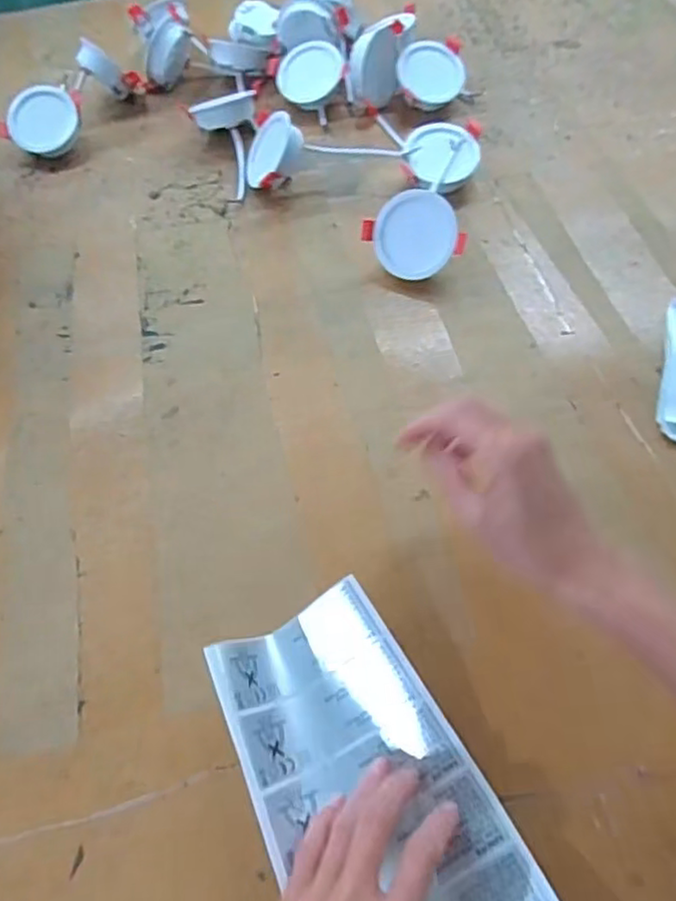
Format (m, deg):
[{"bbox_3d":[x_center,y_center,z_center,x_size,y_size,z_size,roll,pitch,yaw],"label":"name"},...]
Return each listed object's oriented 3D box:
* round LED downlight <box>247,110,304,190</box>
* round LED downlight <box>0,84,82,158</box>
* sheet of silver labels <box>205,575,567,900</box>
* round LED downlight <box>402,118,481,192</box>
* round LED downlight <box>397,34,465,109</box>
[{"bbox_3d":[-0.062,-0.288,0.628,0.066,0.024,0.070,33,103,44],"label":"round LED downlight"},{"bbox_3d":[-0.306,-0.344,0.675,0.069,0.022,0.070,19,95,-14],"label":"round LED downlight"},{"bbox_3d":[0.038,0.214,0.343,0.121,0.037,0.290,-26,60,-12],"label":"sheet of silver labels"},{"bbox_3d":[0.100,-0.280,0.630,0.072,0.037,0.081,7,60,8],"label":"round LED downlight"},{"bbox_3d":[0.100,-0.403,0.698,0.074,0.025,0.070,-13,96,-8],"label":"round LED downlight"}]

